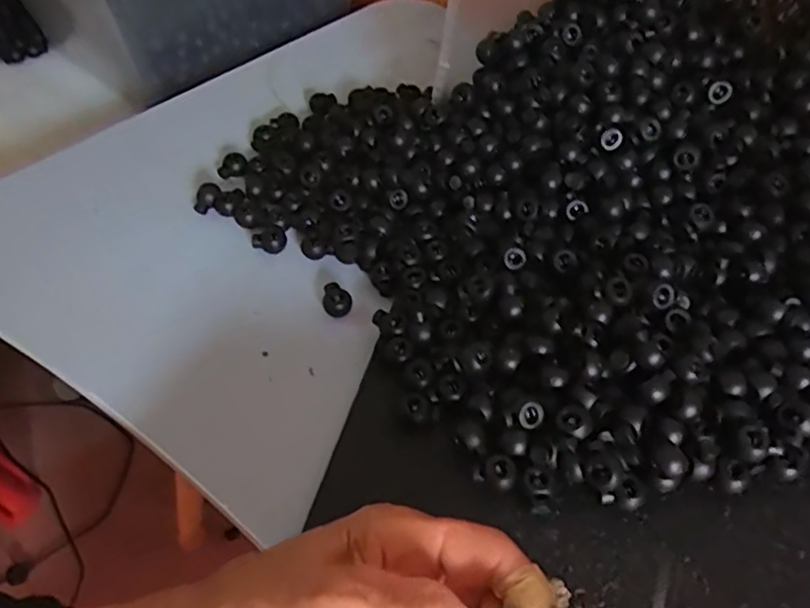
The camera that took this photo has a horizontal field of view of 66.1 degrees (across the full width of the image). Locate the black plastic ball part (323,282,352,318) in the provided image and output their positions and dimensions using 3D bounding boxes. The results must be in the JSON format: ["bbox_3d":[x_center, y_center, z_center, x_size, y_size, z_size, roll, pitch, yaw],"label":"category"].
[{"bbox_3d":[-0.042,-0.004,0.388,0.018,0.012,0.021,-8,51,-5],"label":"black plastic ball part"}]

